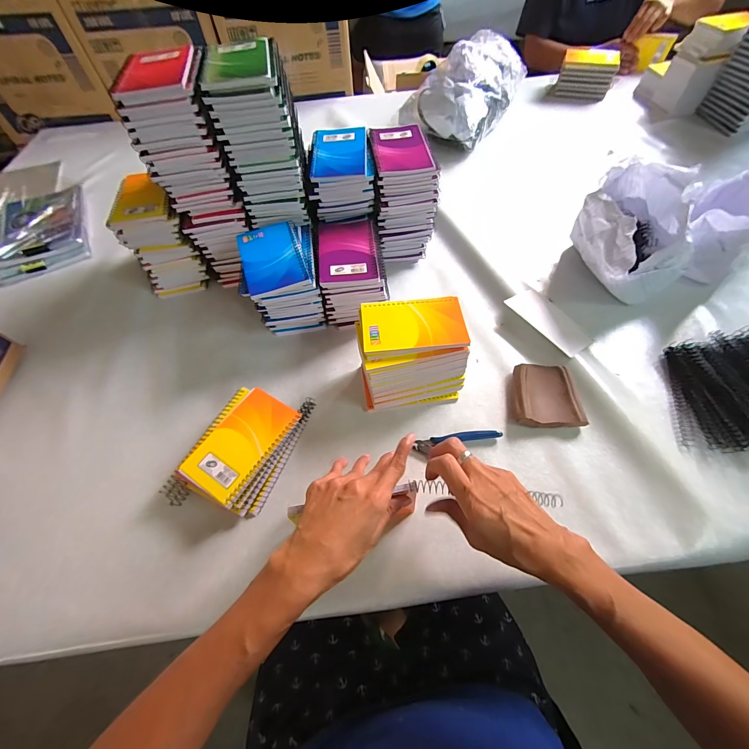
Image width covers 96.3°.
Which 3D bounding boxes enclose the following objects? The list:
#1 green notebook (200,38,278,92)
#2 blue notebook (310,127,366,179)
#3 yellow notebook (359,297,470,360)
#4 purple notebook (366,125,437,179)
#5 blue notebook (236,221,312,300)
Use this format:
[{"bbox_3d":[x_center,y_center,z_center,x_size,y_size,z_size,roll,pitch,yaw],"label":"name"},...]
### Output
[{"bbox_3d":[-0.167,-0.387,0.419,0.086,0.016,0.119,-10,59,-3],"label":"green notebook"},{"bbox_3d":[-0.054,-0.338,0.511,0.080,0.015,0.123,-3,58,1],"label":"blue notebook"},{"bbox_3d":[0.049,-0.064,0.428,0.129,0.008,0.082,-6,58,-1],"label":"yellow notebook"},{"bbox_3d":[0.040,-0.345,0.512,0.085,0.012,0.122,-8,58,-2],"label":"purple notebook"},{"bbox_3d":[-0.141,-0.163,0.468,0.083,0.012,0.124,-18,59,-8],"label":"blue notebook"}]

